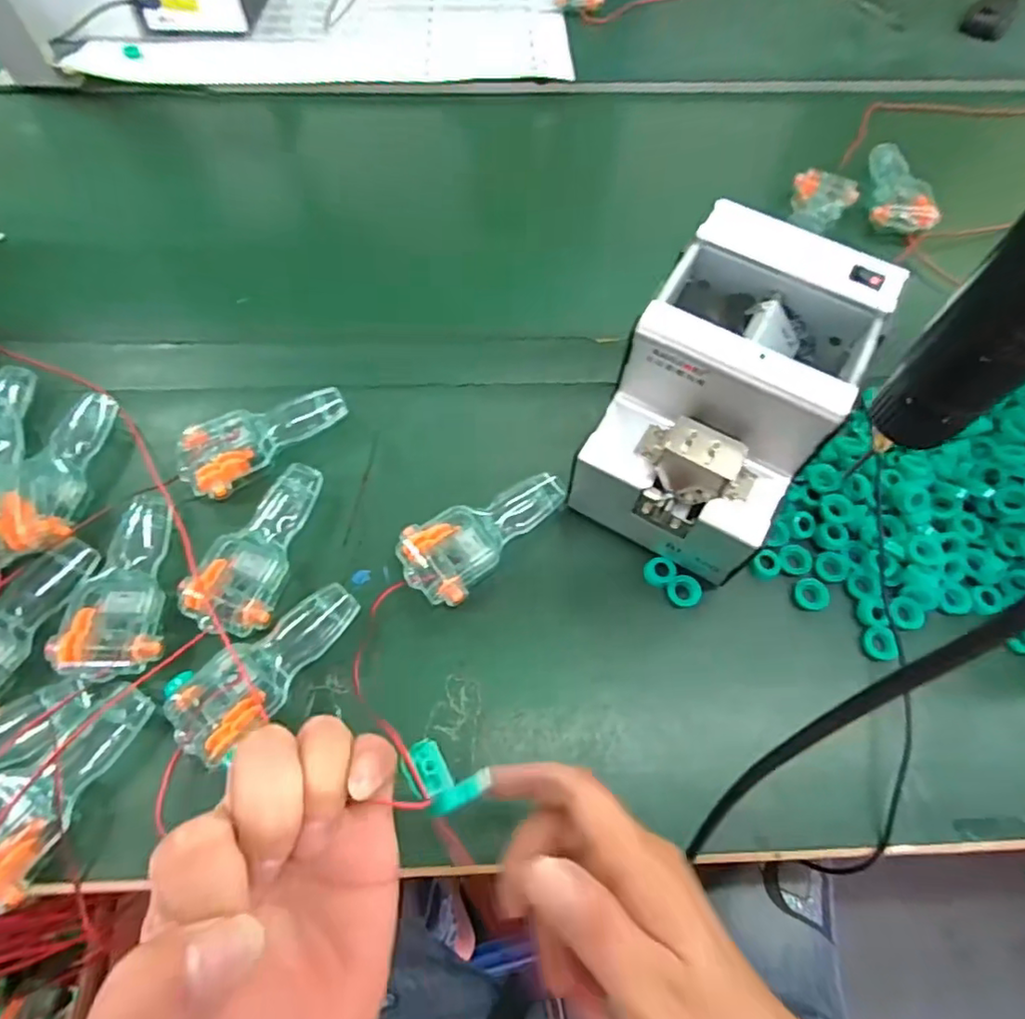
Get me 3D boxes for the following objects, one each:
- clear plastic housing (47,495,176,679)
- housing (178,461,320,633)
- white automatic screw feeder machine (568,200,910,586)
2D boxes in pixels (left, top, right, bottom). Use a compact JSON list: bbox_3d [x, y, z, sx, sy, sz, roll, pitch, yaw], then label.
[{"bbox_3d":[-0.262,0.048,0.397,0.057,0.023,0.123,-9,63,-7],"label":"clear plastic housing"},{"bbox_3d":[-0.178,0.023,0.415,0.056,0.019,0.126,9,62,3],"label":"housing"},{"bbox_3d":[0.135,-0.064,0.408,0.122,0.171,0.169,28,65,13],"label":"white automatic screw feeder machine"}]

